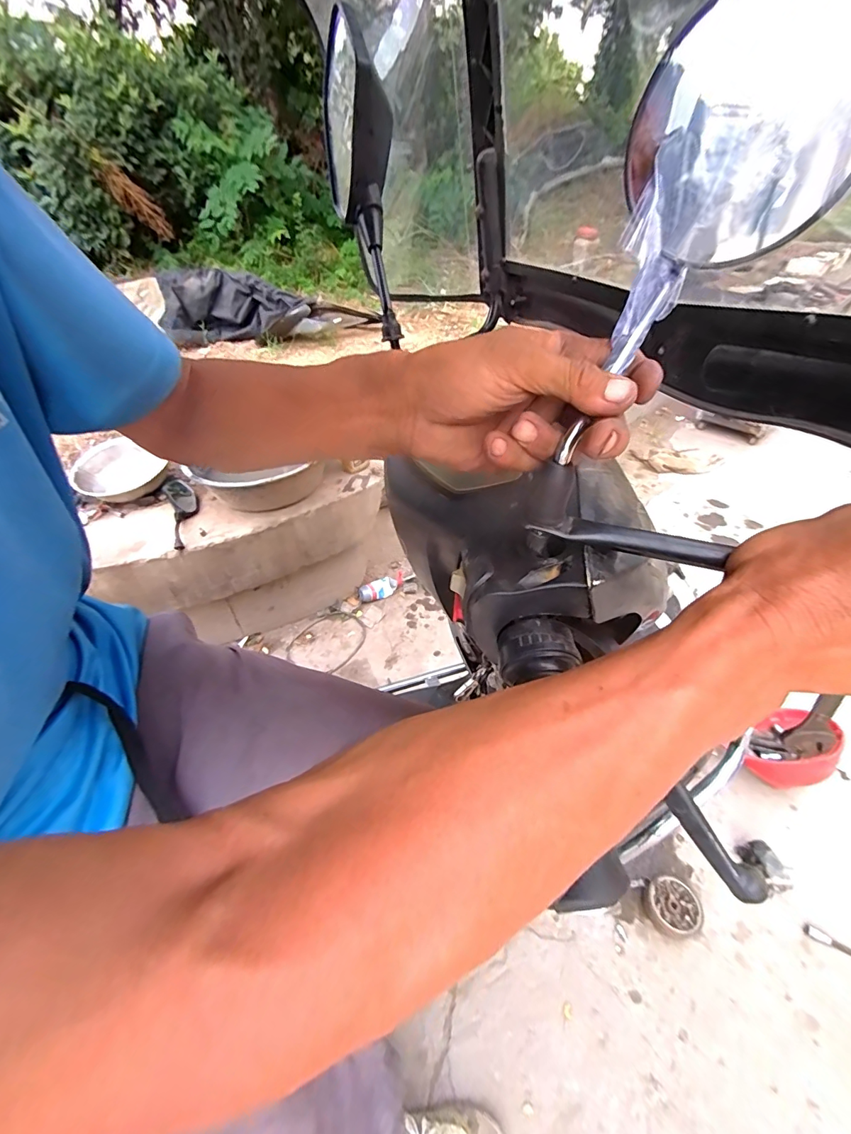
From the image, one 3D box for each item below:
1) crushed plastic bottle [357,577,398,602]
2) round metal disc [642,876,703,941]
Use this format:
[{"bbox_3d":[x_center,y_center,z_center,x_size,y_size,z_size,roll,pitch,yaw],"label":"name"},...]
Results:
[{"bbox_3d":[-0.179,0.088,1.671,0.166,0.057,0.070,-21,44,-21],"label":"crushed plastic bottle"},{"bbox_3d":[0.526,0.725,0.919,0.114,0.044,0.107,-1,40,2],"label":"round metal disc"}]

